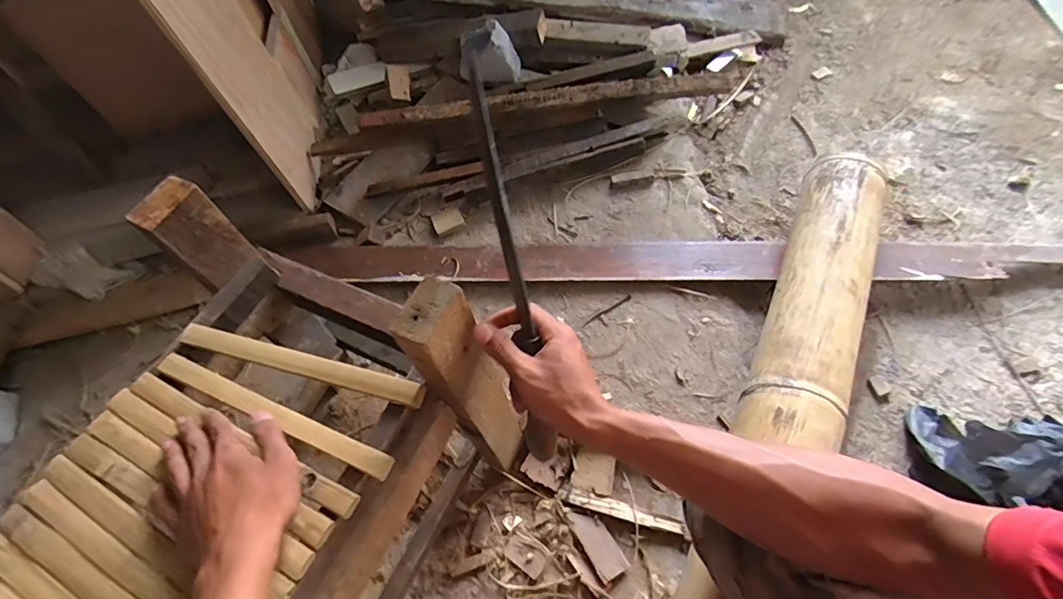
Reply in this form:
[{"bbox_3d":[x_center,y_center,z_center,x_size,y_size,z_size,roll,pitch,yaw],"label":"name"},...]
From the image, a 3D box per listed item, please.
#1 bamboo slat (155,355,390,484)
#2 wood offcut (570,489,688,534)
[{"bbox_3d":[-0.248,0.104,0.464,0.275,0.013,0.021,18,64,18],"label":"bamboo slat"},{"bbox_3d":[0.126,0.285,0.668,0.154,0.010,0.018,11,61,15],"label":"wood offcut"}]

